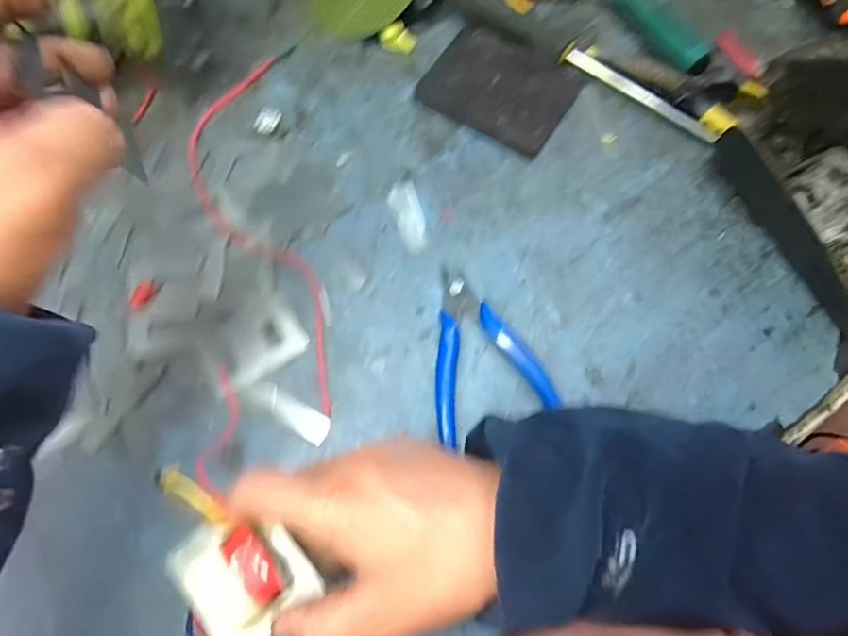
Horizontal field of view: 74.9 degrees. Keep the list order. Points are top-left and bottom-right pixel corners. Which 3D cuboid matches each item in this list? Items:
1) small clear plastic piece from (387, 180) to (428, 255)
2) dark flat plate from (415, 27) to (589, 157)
[{"bbox_3d":[-0.010,-0.073,0.393,0.020,0.004,0.056,-16,73,-6],"label":"small clear plastic piece"},{"bbox_3d":[0.058,-0.178,0.420,0.105,0.014,0.083,32,80,11],"label":"dark flat plate"}]

